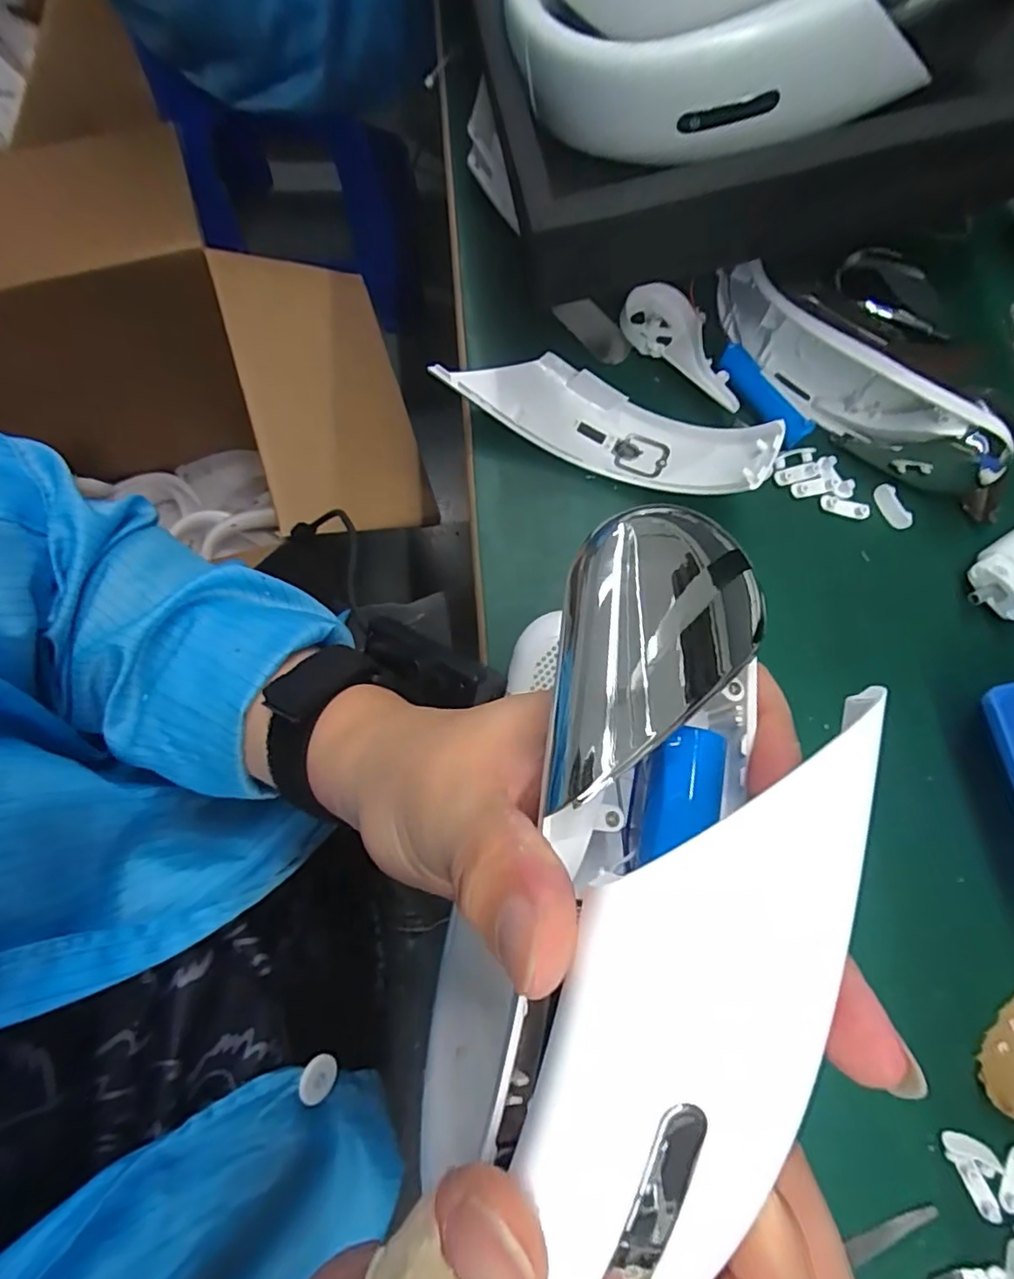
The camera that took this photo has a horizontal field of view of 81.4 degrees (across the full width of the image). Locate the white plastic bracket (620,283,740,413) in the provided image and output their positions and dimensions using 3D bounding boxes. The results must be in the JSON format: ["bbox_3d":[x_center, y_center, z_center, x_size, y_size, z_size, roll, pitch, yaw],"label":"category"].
[{"bbox_3d":[0.108,-0.173,0.350,0.043,0.020,0.091,-43,83,-10],"label":"white plastic bracket"}]

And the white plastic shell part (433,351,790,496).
[{"bbox_3d":[0.052,-0.119,0.319,0.174,0.037,0.055,27,78,4],"label":"white plastic shell part"}]

